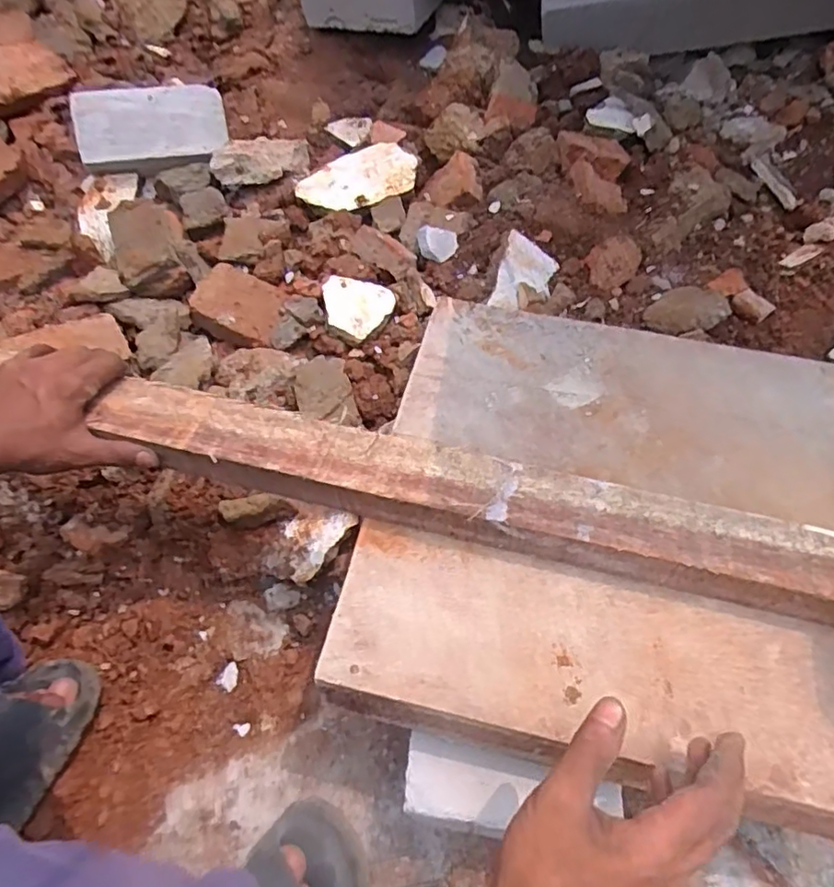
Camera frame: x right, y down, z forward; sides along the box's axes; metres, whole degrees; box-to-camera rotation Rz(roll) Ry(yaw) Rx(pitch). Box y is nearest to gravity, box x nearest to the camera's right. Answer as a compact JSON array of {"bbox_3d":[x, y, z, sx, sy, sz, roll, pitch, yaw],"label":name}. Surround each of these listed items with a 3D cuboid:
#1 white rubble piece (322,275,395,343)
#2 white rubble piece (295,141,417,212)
[{"bbox_3d":[-0.081,-0.166,0.750,0.092,0.022,0.076,26,68,13],"label":"white rubble piece"},{"bbox_3d":[-0.085,-0.372,0.867,0.164,0.028,0.105,-13,65,-5],"label":"white rubble piece"}]

